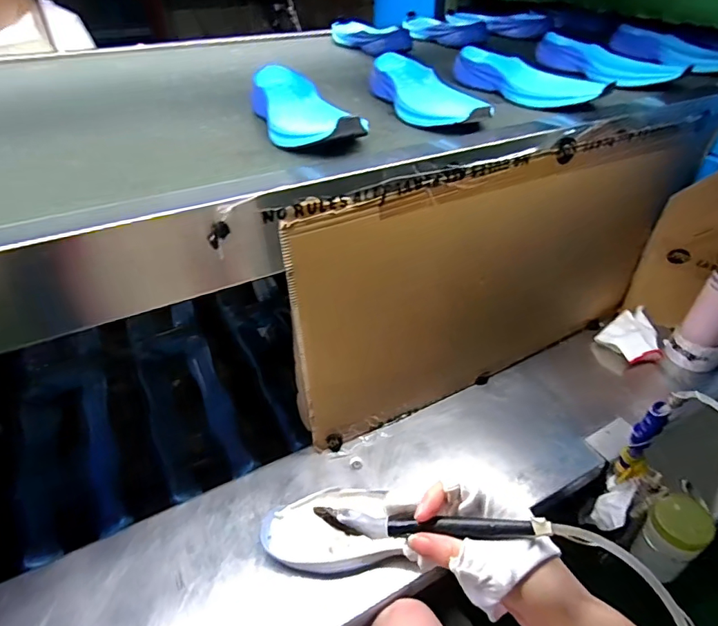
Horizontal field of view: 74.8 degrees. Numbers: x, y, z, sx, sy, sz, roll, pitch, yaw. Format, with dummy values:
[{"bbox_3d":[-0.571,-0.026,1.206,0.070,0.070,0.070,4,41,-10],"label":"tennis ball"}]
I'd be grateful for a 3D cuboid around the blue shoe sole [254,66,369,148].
[{"bbox_3d":[-0.071,-0.259,0.582,0.098,0.048,0.244,-11,37,-14],"label":"blue shoe sole"}]

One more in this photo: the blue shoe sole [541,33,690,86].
[{"bbox_3d":[0.414,-0.428,0.805,0.069,0.057,0.269,-24,42,-29],"label":"blue shoe sole"}]

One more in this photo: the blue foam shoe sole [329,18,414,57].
[{"bbox_3d":[0.015,-0.585,0.994,0.088,0.040,0.303,-14,38,-18],"label":"blue foam shoe sole"}]

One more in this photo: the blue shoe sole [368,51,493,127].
[{"bbox_3d":[0.084,-0.312,0.644,0.097,0.041,0.251,-8,36,-10],"label":"blue shoe sole"}]

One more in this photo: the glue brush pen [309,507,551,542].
[{"bbox_3d":[0.049,0.151,0.334,0.163,0.022,0.012,-4,34,16],"label":"glue brush pen"}]

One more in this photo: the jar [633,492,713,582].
[{"bbox_3d":[0.464,0.327,0.692,0.074,0.103,0.073,-21,40,-26],"label":"jar"}]

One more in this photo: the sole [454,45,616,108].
[{"bbox_3d":[0.246,-0.355,0.708,0.085,0.050,0.247,-17,39,-22],"label":"sole"}]

